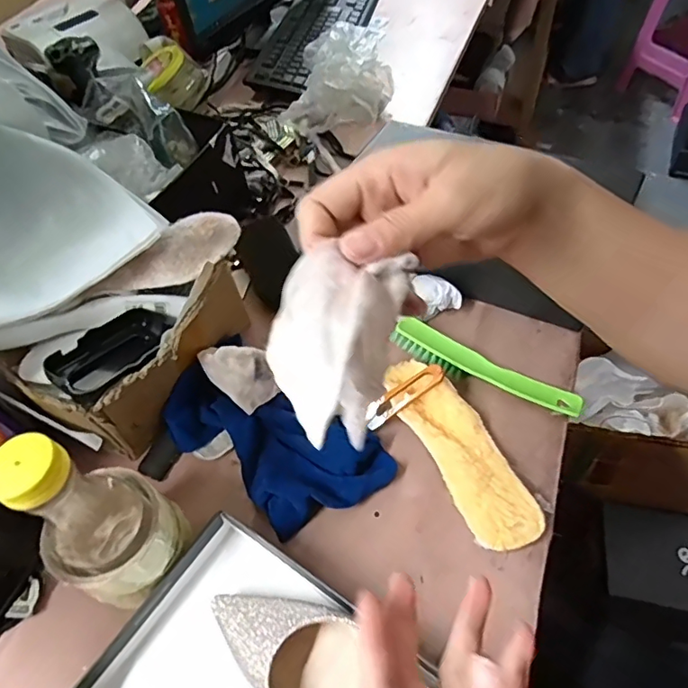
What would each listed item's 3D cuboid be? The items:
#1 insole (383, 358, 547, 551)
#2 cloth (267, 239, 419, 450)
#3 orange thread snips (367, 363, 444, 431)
[{"bbox_3d":[0.100,0.086,0.471,0.059,0.025,0.194,-25,55,-13],"label":"insole"},{"bbox_3d":[-0.004,-0.001,0.231,0.056,0.038,0.077,16,96,31],"label":"cloth"},{"bbox_3d":[0.056,0.049,0.499,0.086,0.009,0.021,-38,55,8],"label":"orange thread snips"}]

